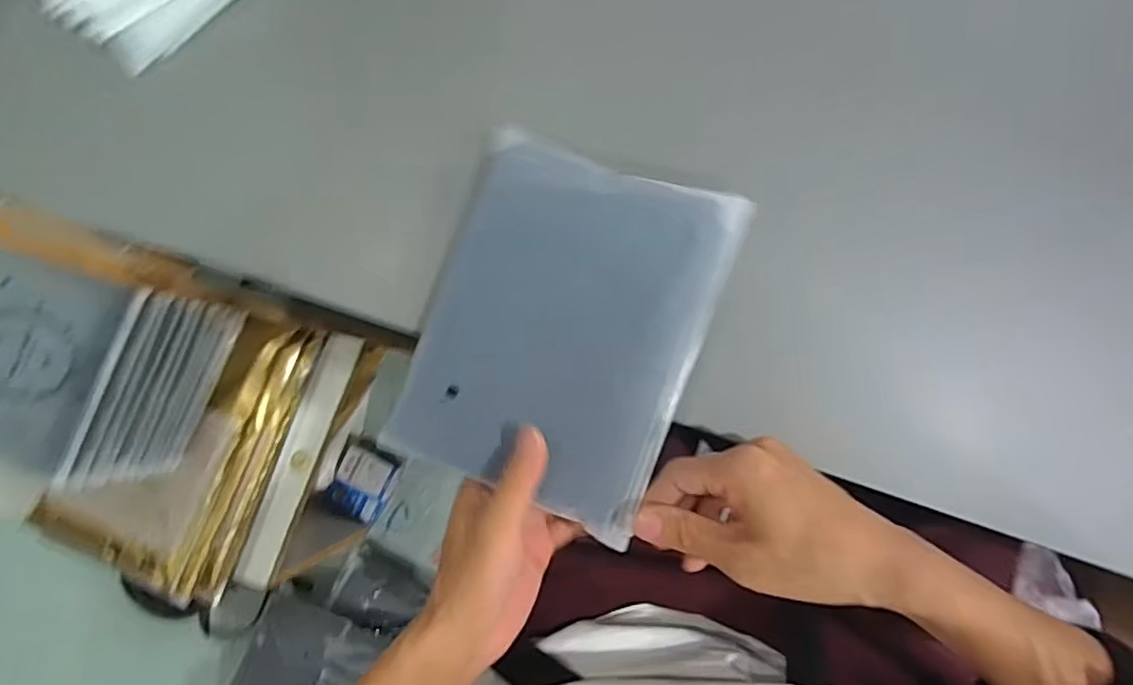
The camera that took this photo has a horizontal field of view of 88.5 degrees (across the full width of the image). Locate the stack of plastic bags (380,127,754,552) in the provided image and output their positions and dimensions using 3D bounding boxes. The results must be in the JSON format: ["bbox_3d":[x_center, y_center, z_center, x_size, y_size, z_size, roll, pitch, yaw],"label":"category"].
[{"bbox_3d":[-0.002,-0.011,0.369,0.169,0.019,0.214,21,86,6],"label":"stack of plastic bags"}]

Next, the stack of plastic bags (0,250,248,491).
[{"bbox_3d":[-0.525,0.032,0.655,0.162,0.175,0.196,20,87,4],"label":"stack of plastic bags"}]

